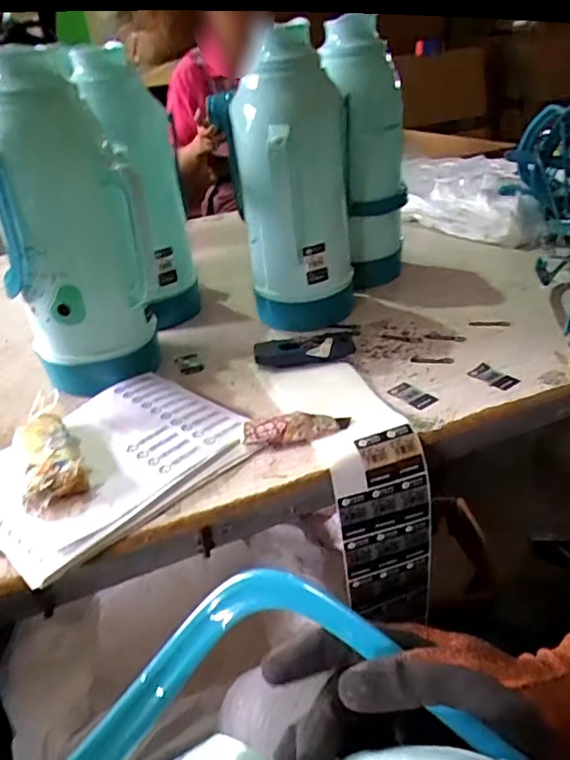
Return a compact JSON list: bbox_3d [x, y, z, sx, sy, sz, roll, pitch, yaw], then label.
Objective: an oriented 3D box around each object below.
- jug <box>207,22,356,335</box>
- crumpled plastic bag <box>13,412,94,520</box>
[{"bbox_3d":[0.014,-0.256,0.757,0.158,0.353,0.166,-2,32,6],"label":"jug"},{"bbox_3d":[-0.240,0.079,0.551,0.059,0.028,0.170,-19,35,-21],"label":"crumpled plastic bag"}]

